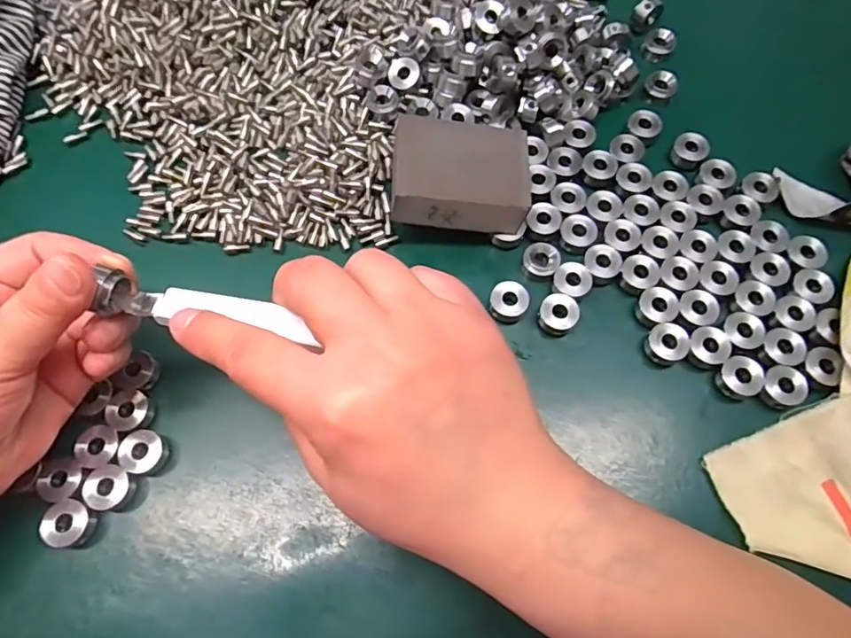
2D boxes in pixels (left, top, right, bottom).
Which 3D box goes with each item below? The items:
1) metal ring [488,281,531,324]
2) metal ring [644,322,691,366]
[{"bbox_3d":[0.043,-0.008,0.285,0.019,0.018,0.018,0,69,-1],"label":"metal ring"},{"bbox_3d":[0.121,0.012,0.274,0.018,0.016,0.019,0,69,-1],"label":"metal ring"}]

